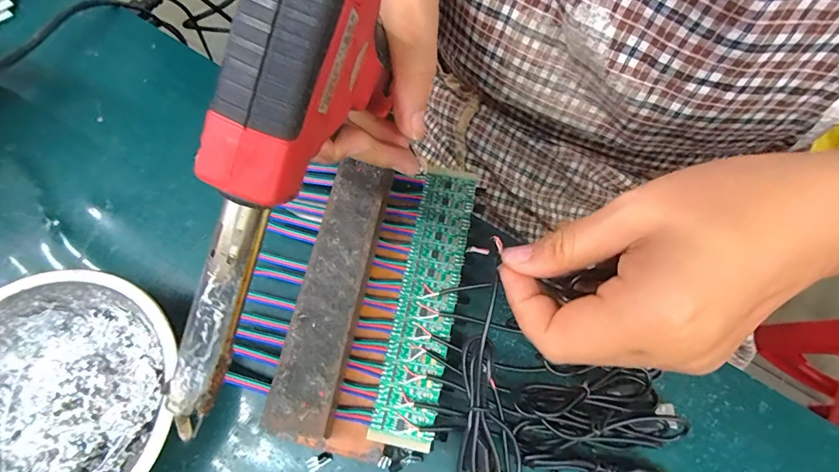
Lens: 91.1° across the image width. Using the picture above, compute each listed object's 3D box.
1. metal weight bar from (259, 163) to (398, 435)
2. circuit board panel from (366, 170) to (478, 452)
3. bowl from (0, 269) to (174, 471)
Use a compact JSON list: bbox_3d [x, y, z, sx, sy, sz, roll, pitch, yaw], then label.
[{"bbox_3d":[-0.047,0.029,0.231,0.034,0.021,0.147,11,67,2],"label":"metal weight bar"},{"bbox_3d":[0.005,0.033,0.242,0.032,0.004,0.161,12,69,3],"label":"circuit board panel"},{"bbox_3d":[-0.186,0.087,0.213,0.120,0.038,0.124,1,67,-2],"label":"bowl"}]

